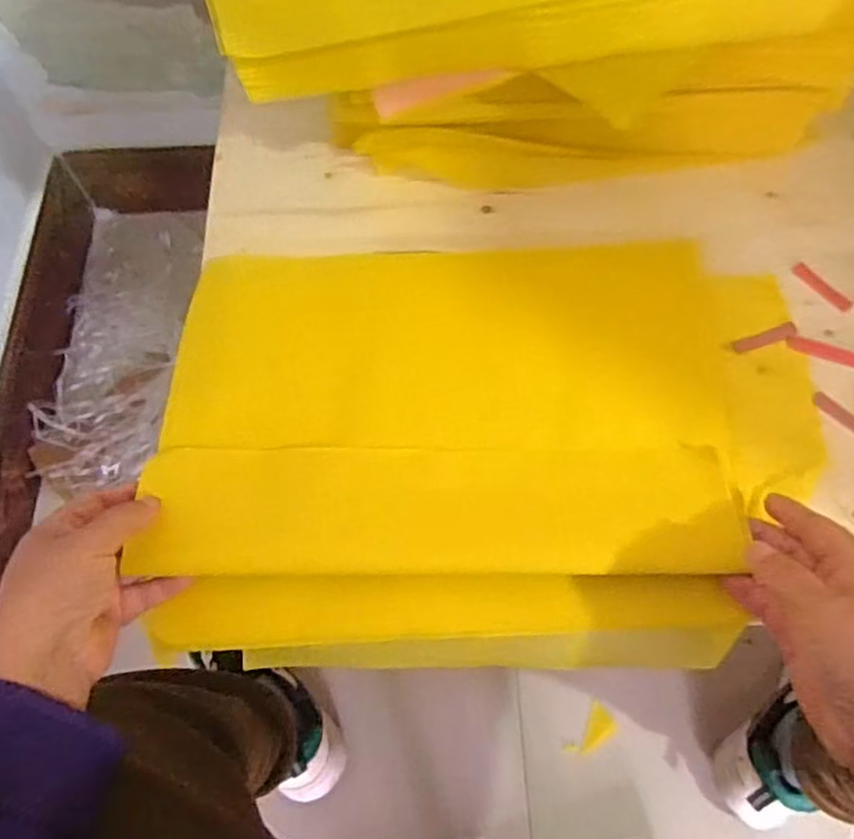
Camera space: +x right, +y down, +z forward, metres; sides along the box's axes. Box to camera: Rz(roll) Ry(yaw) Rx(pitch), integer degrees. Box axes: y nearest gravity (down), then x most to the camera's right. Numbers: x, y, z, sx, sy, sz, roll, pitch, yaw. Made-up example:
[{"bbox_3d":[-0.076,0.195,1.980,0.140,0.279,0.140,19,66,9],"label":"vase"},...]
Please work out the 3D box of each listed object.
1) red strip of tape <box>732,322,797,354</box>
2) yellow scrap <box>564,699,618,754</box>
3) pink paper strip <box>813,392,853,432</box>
[{"bbox_3d":[0.232,-0.056,0.459,0.050,0.004,0.010,-20,68,-8],"label":"red strip of tape"},{"bbox_3d":[0.181,0.345,0.738,0.063,0.004,0.033,-42,72,-16],"label":"yellow scrap"},{"bbox_3d":[0.280,0.001,0.441,0.011,0.004,0.056,-42,72,-16],"label":"pink paper strip"}]

